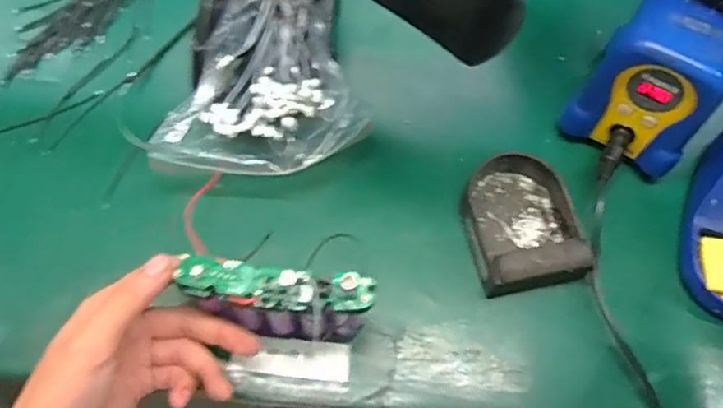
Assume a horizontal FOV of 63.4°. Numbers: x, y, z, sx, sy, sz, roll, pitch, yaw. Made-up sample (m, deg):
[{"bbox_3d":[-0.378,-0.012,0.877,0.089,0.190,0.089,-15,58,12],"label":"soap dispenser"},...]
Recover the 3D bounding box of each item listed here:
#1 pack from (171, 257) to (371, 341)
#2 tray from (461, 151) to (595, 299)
[{"bbox_3d":[-0.050,0.064,0.378,0.112,0.092,0.027,6,67,2],"label":"pack"},{"bbox_3d":[0.119,0.013,0.437,0.076,0.034,0.098,-9,67,-4],"label":"tray"}]

